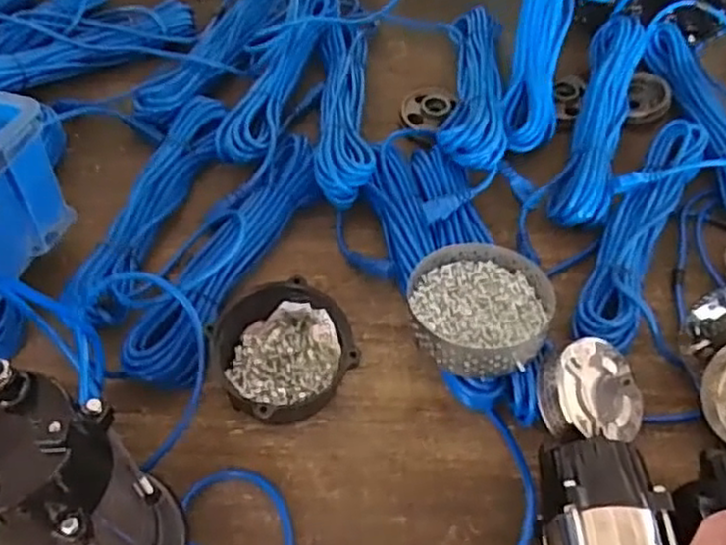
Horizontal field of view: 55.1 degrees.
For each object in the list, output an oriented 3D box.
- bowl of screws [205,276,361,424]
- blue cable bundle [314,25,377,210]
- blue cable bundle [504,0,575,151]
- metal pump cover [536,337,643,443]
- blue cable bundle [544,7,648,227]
[{"bbox_3d":[-0.078,0.079,0.665,0.122,0.084,0.126,0,54,-1],"label":"bowl of screws"},{"bbox_3d":[-0.024,-0.218,0.882,0.071,0.064,0.344,-1,54,-2],"label":"blue cable bundle"},{"bbox_3d":[0.227,-0.308,0.877,0.060,0.032,0.305,8,87,5],"label":"blue cable bundle"},{"bbox_3d":[0.207,0.113,0.638,0.101,0.046,0.106,33,55,-13],"label":"metal pump cover"},{"bbox_3d":[0.298,-0.202,0.860,0.072,0.040,0.343,16,55,11],"label":"blue cable bundle"}]

